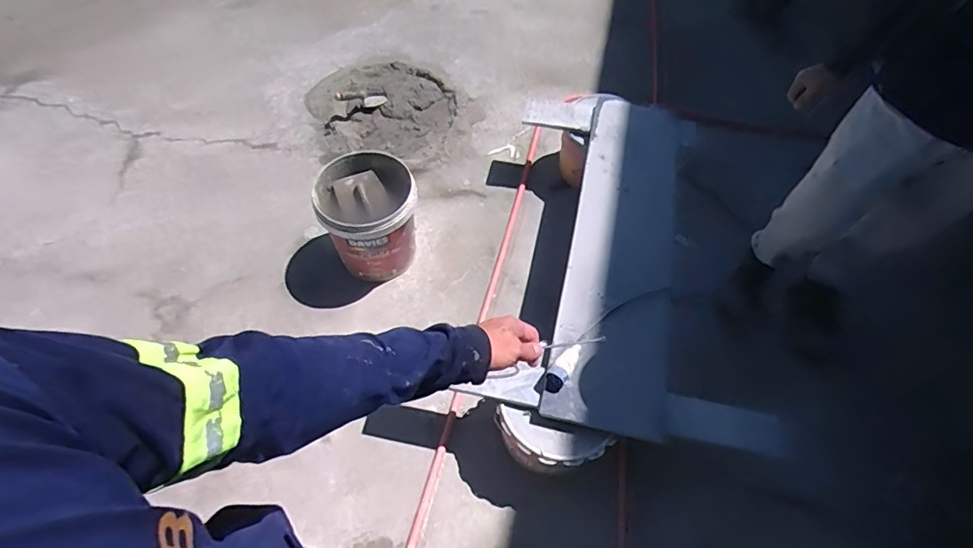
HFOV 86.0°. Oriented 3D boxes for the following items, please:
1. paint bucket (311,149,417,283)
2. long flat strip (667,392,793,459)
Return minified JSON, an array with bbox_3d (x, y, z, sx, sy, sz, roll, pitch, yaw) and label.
[{"bbox_3d":[-0.361,-0.178,1.671,0.287,0.320,0.305,1,58,-1],"label":"paint bucket"},{"bbox_3d":[0.586,0.369,1.263,0.340,0.018,0.109,14,60,-12],"label":"long flat strip"}]

